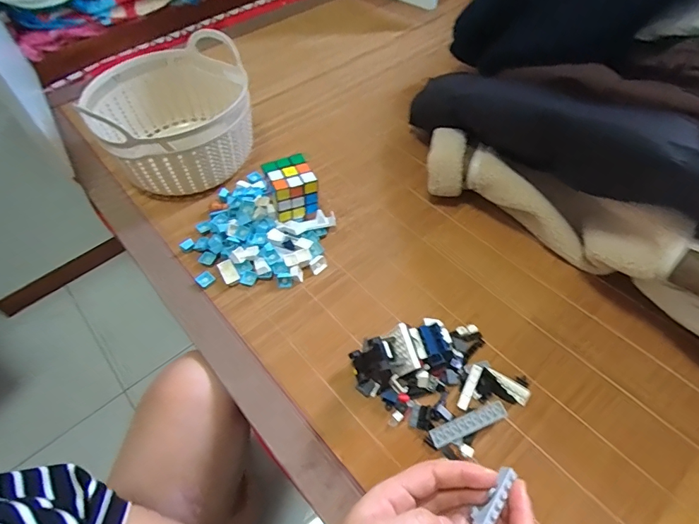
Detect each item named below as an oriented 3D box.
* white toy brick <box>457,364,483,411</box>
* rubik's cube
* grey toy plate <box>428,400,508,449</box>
[{"bbox_3d":[0.130,0.134,0.446,0.012,0.006,0.049,24,59,18],"label":"white toy brick"},{"bbox_3d":[-0.082,-0.108,0.588,0.061,0.058,0.057,-21,57,-13],"label":"rubik's cube"},{"bbox_3d":[0.122,0.166,0.424,0.081,0.004,0.018,-22,71,-6],"label":"grey toy plate"}]

